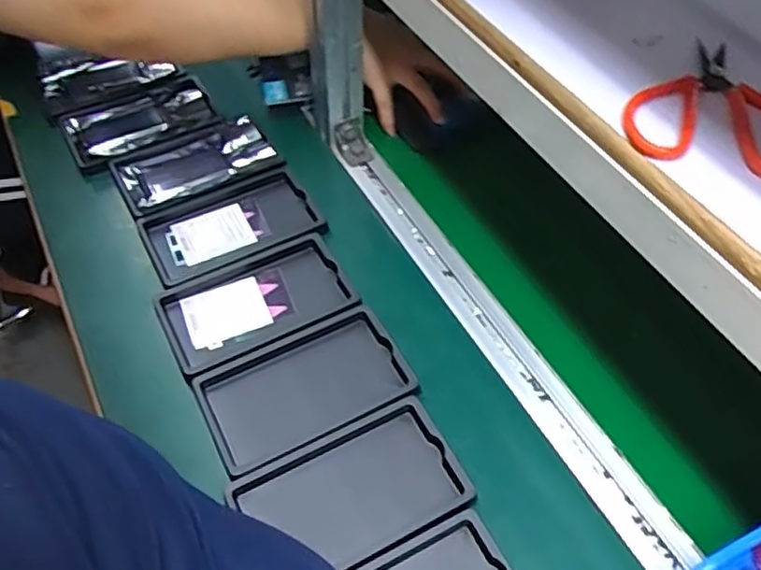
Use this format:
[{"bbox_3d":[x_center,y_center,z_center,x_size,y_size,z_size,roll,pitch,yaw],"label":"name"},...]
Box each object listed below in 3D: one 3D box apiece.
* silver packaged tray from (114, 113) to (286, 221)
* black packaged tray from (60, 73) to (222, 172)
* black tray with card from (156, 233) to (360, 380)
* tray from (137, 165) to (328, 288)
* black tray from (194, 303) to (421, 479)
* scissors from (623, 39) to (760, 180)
[{"bbox_3d":[-0.190,-0.124,0.681,0.153,0.023,0.094,-21,56,-17],"label":"silver packaged tray"},{"bbox_3d":[-0.261,-0.180,0.720,0.151,0.023,0.105,-22,56,-18],"label":"black packaged tray"},{"bbox_3d":[-0.108,0.018,0.584,0.157,0.023,0.096,-23,56,-18],"label":"black tray with card"},{"bbox_3d":[-0.141,-0.054,0.634,0.157,0.021,0.093,-24,57,-19],"label":"tray"},{"bbox_3d":[-0.060,0.084,0.534,0.158,0.022,0.094,-22,56,-18],"label":"black tray"},{"bbox_3d":[0.200,-0.108,0.401,0.102,0.021,0.108,10,53,6],"label":"scissors"}]

